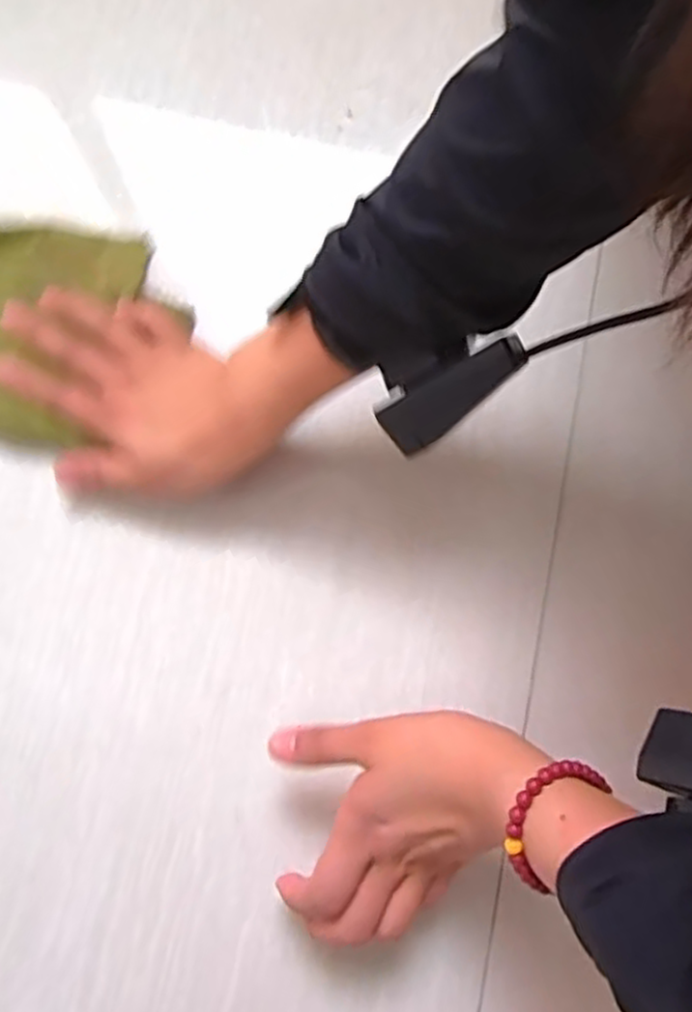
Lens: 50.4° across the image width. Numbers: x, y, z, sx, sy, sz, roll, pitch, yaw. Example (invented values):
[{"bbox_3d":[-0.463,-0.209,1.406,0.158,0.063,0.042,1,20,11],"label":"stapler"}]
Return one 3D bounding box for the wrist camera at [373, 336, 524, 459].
[{"bbox_3d":[0.048,-0.051,0.333,0.070,0.015,0.025,-32,80,25],"label":"wrist camera"}]

